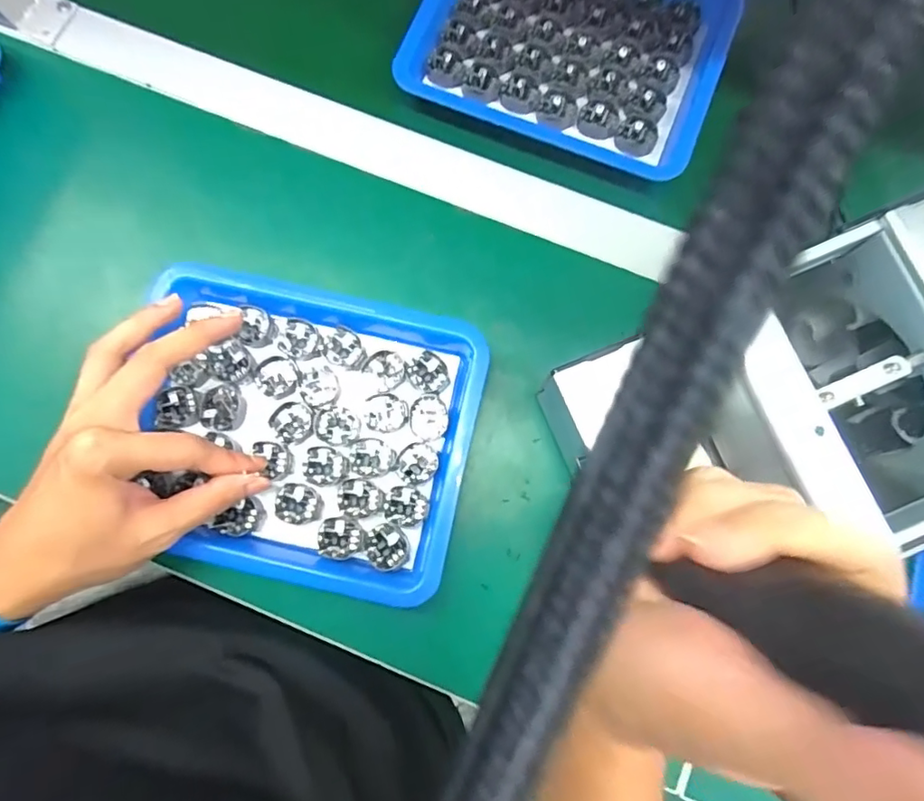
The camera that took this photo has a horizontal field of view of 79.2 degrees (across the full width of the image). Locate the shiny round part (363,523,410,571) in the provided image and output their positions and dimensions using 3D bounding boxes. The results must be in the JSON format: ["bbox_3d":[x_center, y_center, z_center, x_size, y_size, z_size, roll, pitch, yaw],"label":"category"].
[{"bbox_3d":[-0.046,0.090,0.341,0.026,0.004,0.027,0,78,0],"label":"shiny round part"}]

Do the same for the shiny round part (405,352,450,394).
[{"bbox_3d":[-0.021,-0.017,0.356,0.024,0.004,0.026,0,78,0],"label":"shiny round part"}]

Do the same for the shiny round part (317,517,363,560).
[{"bbox_3d":[-0.074,0.084,0.340,0.027,0.004,0.024,4,78,0],"label":"shiny round part"}]

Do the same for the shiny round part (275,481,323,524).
[{"bbox_3d":[-0.101,0.064,0.345,0.028,0.007,0.024,12,79,2],"label":"shiny round part"}]

